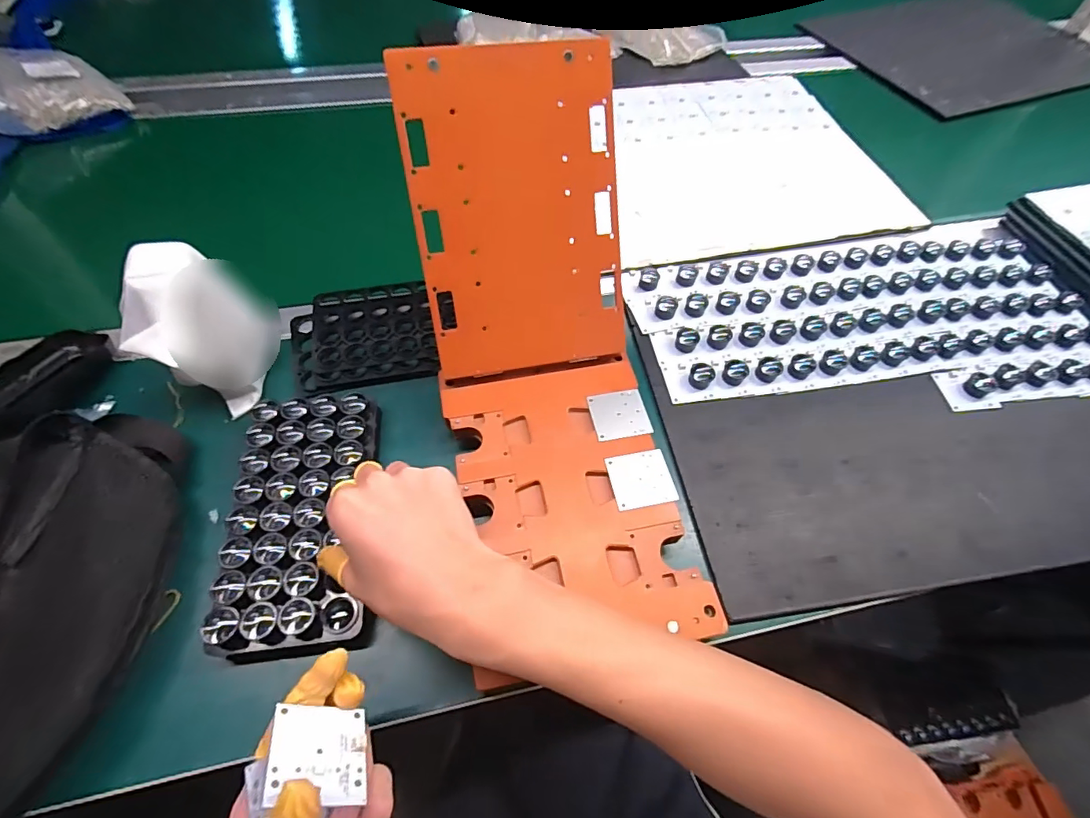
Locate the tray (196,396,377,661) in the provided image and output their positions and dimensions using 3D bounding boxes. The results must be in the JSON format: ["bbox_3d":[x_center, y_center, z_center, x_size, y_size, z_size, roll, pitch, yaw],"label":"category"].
[{"bbox_3d":[-0.183,0.077,0.370,0.094,0.030,0.188,-5,59,-5],"label":"tray"}]

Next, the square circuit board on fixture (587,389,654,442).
[{"bbox_3d":[0.063,0.004,0.411,0.047,0.004,0.043,-8,59,-8],"label":"square circuit board on fixture"}]

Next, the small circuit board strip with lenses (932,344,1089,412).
[{"bbox_3d":[0.487,-0.036,0.477,0.205,0.022,0.058,-6,59,-6],"label":"small circuit board strip with lenses"}]

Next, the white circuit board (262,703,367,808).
[{"bbox_3d":[-0.106,0.161,0.229,0.043,0.004,0.041,23,15,-28],"label":"white circuit board"}]

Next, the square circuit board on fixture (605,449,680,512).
[{"bbox_3d":[0.075,0.054,0.379,0.047,0.004,0.044,-8,59,-8],"label":"square circuit board on fixture"}]

